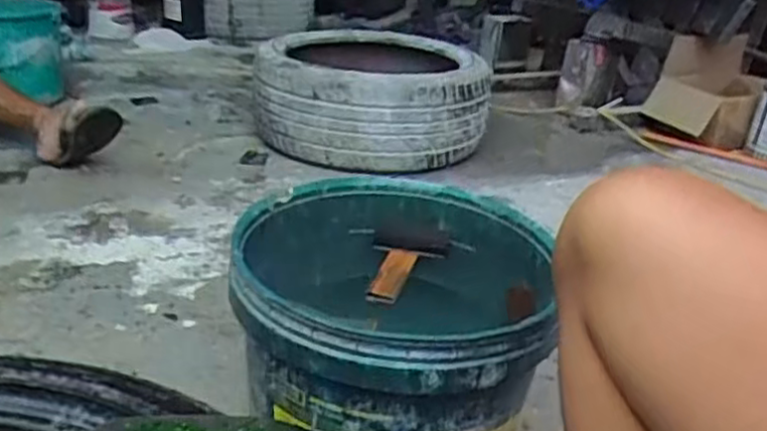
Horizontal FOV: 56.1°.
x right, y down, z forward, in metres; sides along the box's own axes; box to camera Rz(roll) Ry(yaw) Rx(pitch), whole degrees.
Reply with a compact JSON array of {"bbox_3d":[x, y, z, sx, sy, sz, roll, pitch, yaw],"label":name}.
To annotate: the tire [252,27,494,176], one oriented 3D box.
[{"bbox_3d":[-0.025,-0.313,1.867,0.582,0.250,0.523,4,25,-2],"label":"tire"}]

